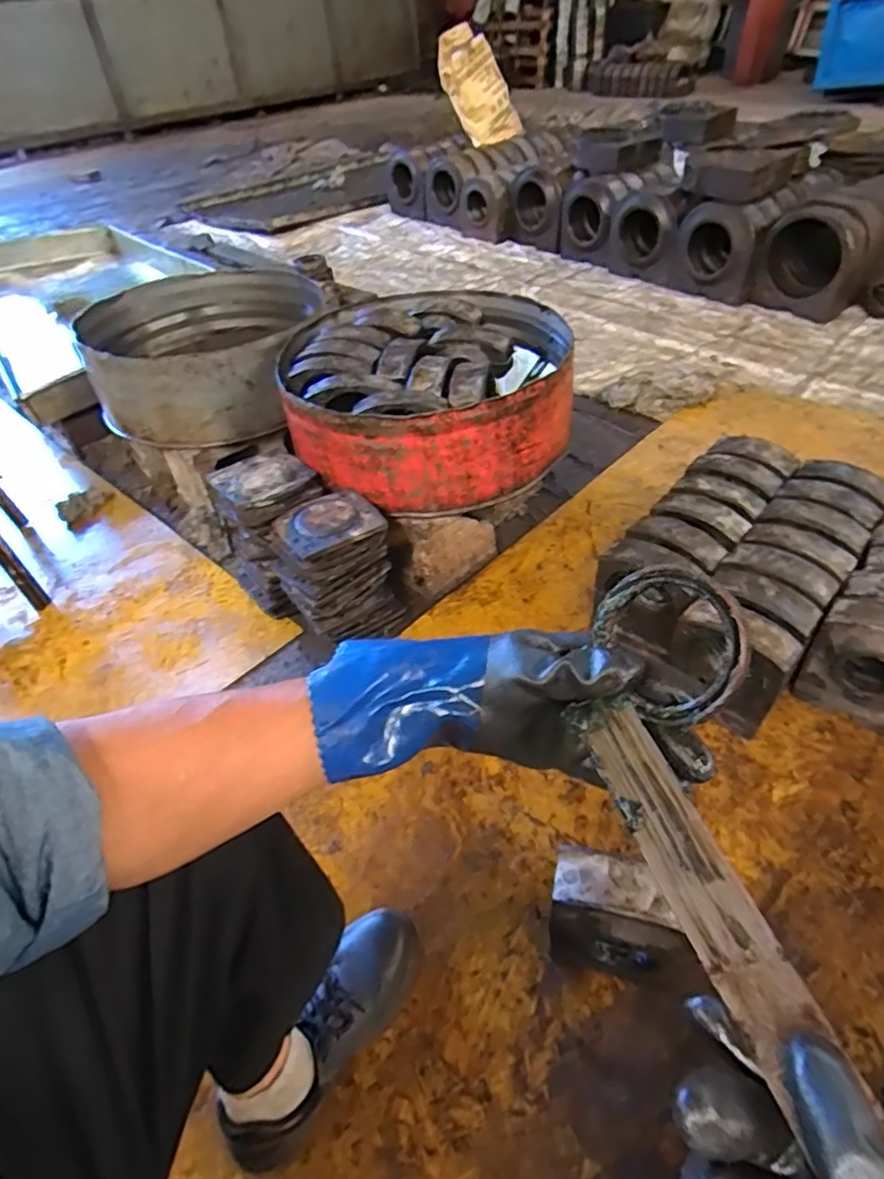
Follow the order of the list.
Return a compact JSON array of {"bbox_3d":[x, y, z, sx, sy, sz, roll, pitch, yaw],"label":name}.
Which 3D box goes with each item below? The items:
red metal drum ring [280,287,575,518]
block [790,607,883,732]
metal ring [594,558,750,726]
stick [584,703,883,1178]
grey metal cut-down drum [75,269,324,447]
[{"bbox_3d":[-0.022,-0.401,1.286,0.533,0.192,0.530,-3,45,3],"label":"red metal drum ring"},{"bbox_3d":[0.657,0.123,0.967,0.167,0.192,0.074,28,52,30],"label":"block"},{"bbox_3d":[0.132,0.027,0.363,0.009,0.074,0.090,11,36,-48],"label":"metal ring"},{"bbox_3d":[0.126,0.144,0.312,0.034,0.010,0.189,-16,49,-11],"label":"stick"},{"bbox_3d":[-0.565,-0.589,1.558,0.574,0.208,0.541,-15,44,-10],"label":"grey metal cut-down drum"}]

